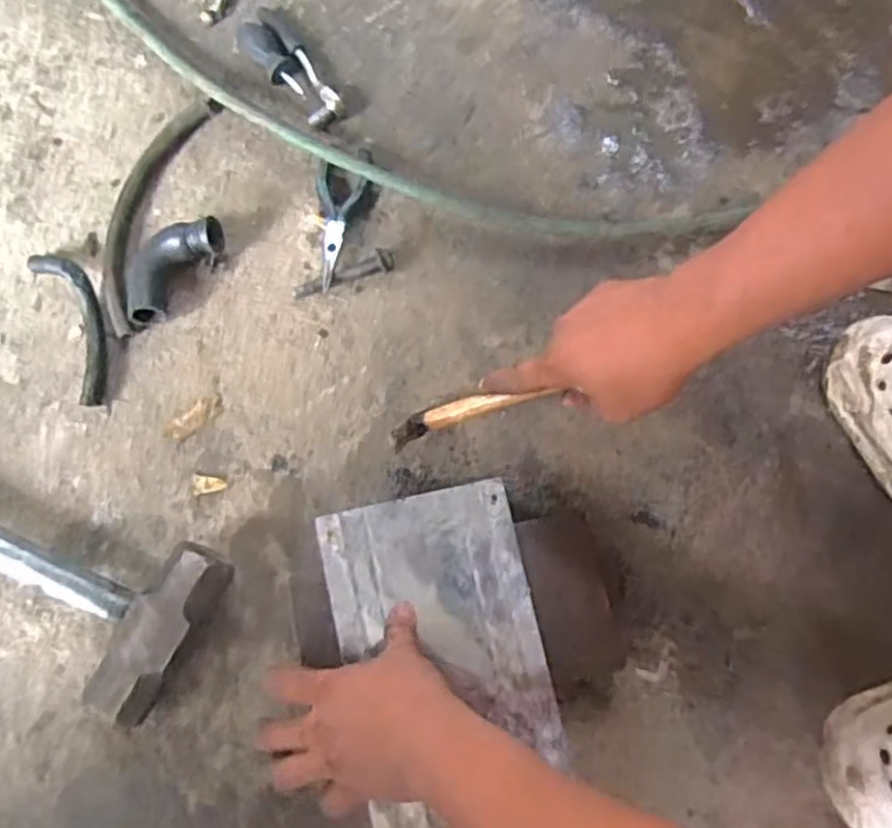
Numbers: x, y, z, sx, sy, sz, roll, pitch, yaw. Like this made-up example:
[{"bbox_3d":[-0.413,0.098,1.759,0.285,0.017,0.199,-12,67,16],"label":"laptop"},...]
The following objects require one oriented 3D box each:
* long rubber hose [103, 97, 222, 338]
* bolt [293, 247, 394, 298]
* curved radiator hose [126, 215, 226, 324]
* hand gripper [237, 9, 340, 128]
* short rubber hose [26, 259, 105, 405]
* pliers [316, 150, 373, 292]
[{"bbox_3d":[-0.290,-0.201,0.713,0.059,0.023,0.253,13,78,1],"label":"long rubber hose"},{"bbox_3d":[-0.100,-0.133,0.701,0.099,0.021,0.021,-19,80,-5],"label":"bolt"},{"bbox_3d":[-0.267,-0.143,0.698,0.061,0.041,0.122,42,81,7],"label":"curved radiator hose"},{"bbox_3d":[-0.163,-0.356,0.747,0.055,0.033,0.143,-35,81,-8],"label":"hand gripper"},{"bbox_3d":[-0.353,-0.088,0.693,0.048,0.030,0.156,-22,80,-6],"label":"short rubber hose"},{"bbox_3d":[-0.103,-0.195,0.715,0.053,0.023,0.146,1,78,-1],"label":"pliers"}]

